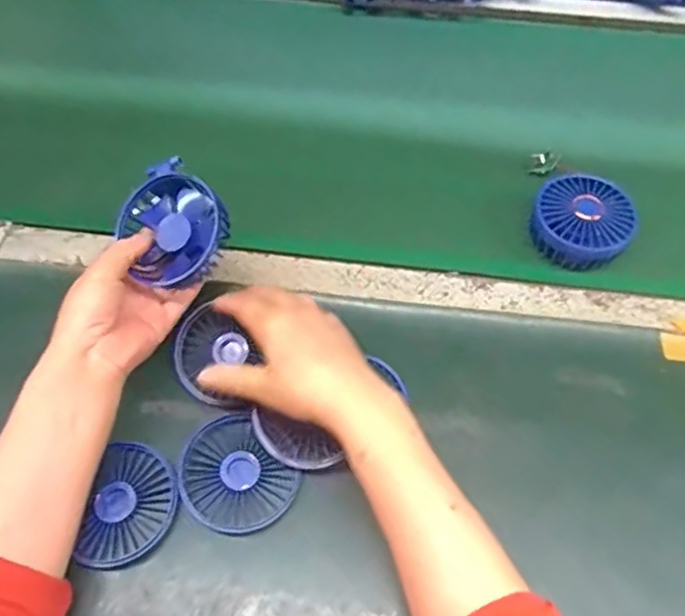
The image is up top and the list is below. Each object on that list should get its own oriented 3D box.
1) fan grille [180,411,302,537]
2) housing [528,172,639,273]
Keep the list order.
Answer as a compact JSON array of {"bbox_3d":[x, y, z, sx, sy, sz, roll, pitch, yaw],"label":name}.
[{"bbox_3d":[-0.082,0.127,0.476,0.073,0.014,0.086,-38,64,-21],"label":"fan grille"},{"bbox_3d":[0.220,-0.082,0.582,0.085,0.027,0.090,-1,62,3],"label":"housing"}]

